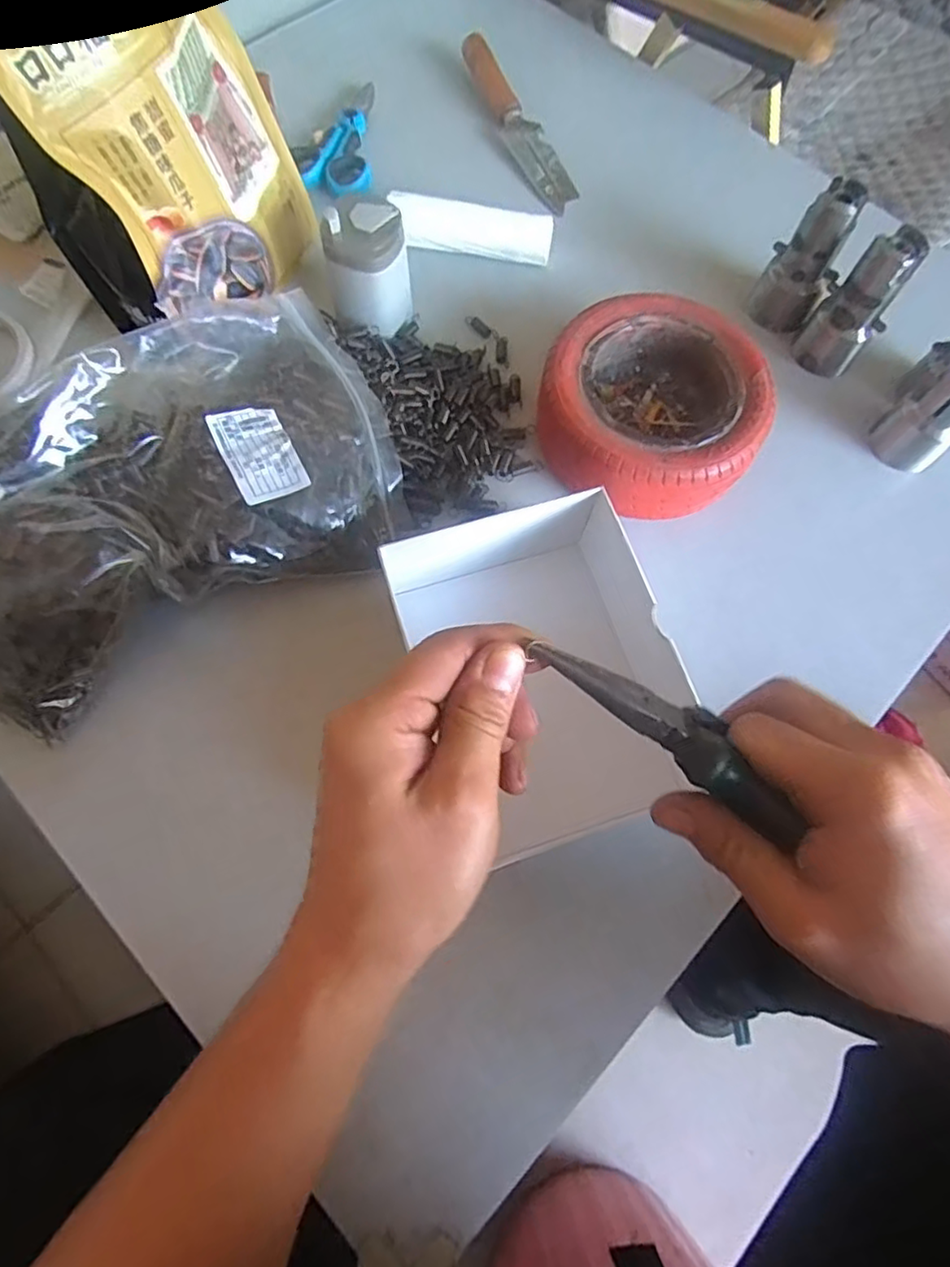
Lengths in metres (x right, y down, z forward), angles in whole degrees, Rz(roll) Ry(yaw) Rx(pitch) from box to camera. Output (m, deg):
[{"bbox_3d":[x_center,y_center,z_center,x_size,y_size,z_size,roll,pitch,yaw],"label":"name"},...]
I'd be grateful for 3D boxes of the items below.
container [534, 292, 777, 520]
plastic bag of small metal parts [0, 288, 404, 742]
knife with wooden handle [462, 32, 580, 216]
[{"bbox_3d":[0.120,-0.154,0.434,0.143,0.060,0.144,1,72,-2],"label":"container"},{"bbox_3d":[-0.185,-0.085,0.381,0.276,0.089,0.173,-29,75,-11],"label":"plastic bag of small metal parts"},{"bbox_3d":[0.040,-0.458,0.558,0.040,0.029,0.192,-21,74,-9],"label":"knife with wooden handle"}]

